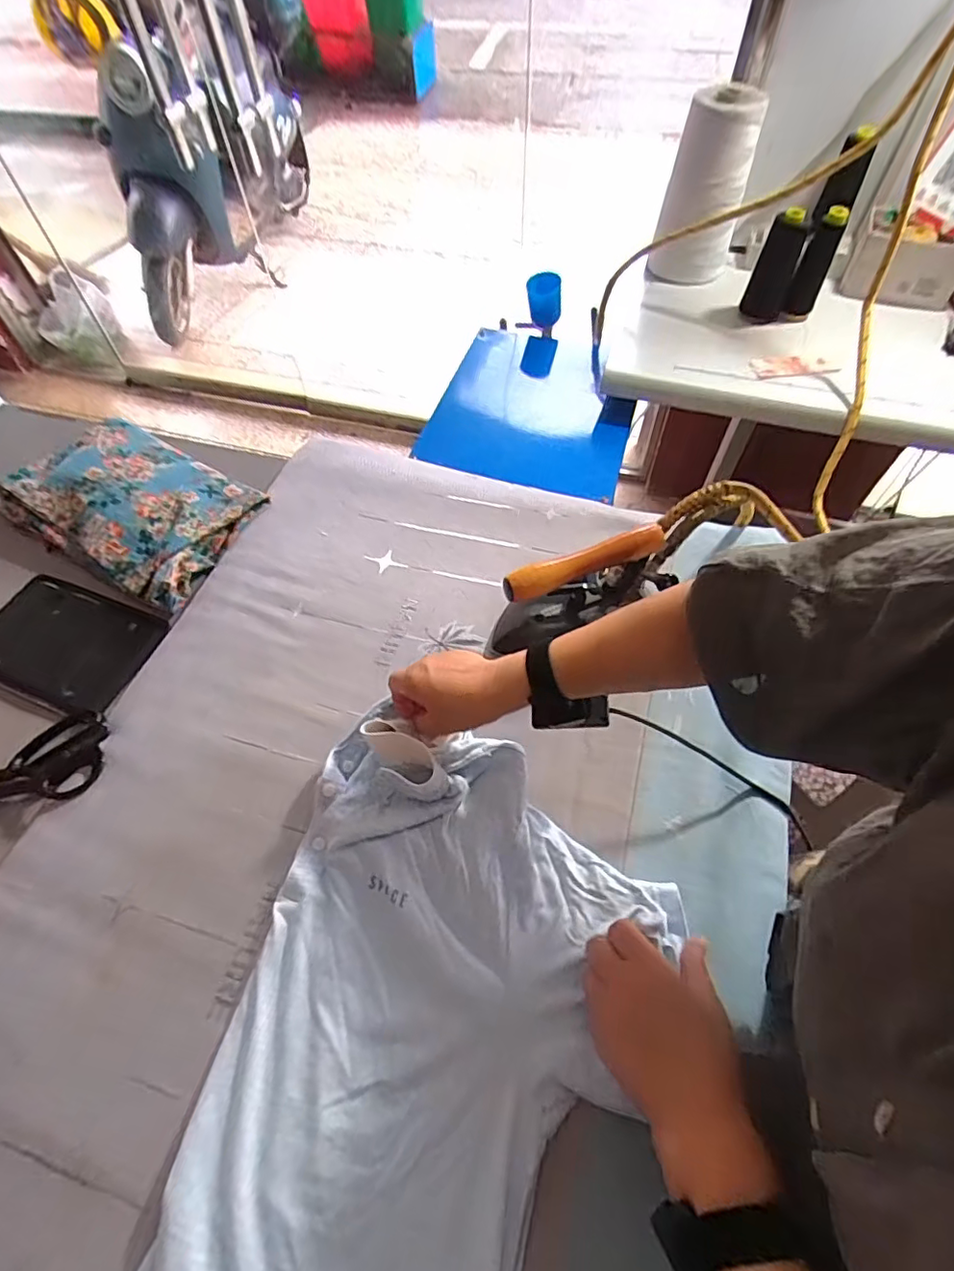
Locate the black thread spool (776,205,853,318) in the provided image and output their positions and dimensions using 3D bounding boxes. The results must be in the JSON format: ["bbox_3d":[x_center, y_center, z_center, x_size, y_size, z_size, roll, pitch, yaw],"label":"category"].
[{"bbox_3d":[0.680,-0.748,1.136,0.057,0.192,0.053,-2,55,2],"label":"black thread spool"}]

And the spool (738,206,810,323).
[{"bbox_3d":[0.596,-0.737,1.131,0.066,0.201,0.086,34,65,21],"label":"spool"}]

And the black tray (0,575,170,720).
[{"bbox_3d":[-0.503,0.014,0.683,0.230,0.010,0.155,17,58,15],"label":"black tray"}]

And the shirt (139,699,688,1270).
[{"bbox_3d":[-0.075,0.353,0.411,0.316,0.029,0.568,22,63,13],"label":"shirt"}]

